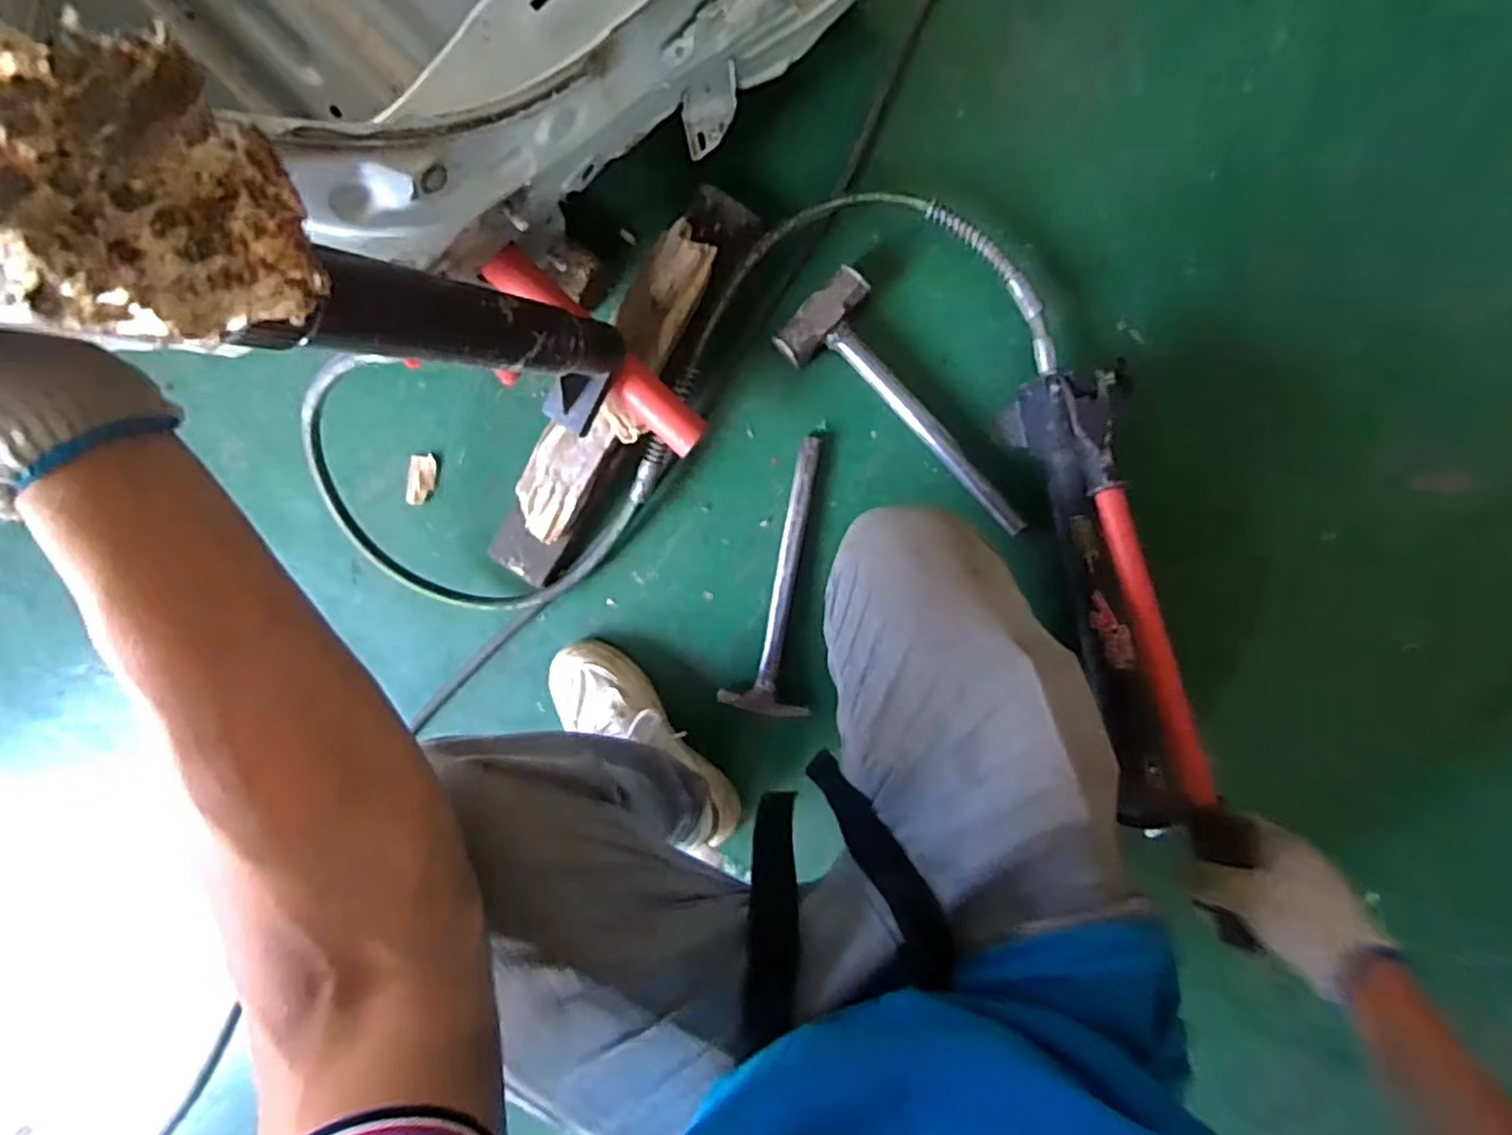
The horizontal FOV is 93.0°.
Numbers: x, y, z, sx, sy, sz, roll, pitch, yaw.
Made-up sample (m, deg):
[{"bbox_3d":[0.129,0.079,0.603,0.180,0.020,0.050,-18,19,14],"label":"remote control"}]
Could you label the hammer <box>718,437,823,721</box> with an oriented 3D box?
[{"bbox_3d":[0.033,0.012,0.763,0.087,0.027,0.293,11,95,6],"label":"hammer"}]

